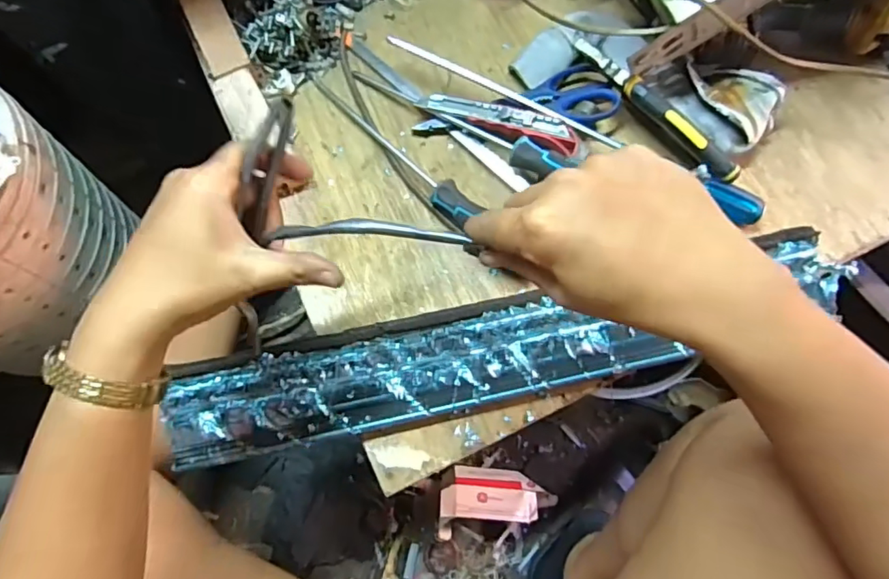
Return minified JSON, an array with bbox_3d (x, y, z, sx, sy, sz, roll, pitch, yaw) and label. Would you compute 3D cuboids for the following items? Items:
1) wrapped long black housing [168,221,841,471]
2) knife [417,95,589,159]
[{"bbox_3d":[0.046,0.054,0.462,0.554,0.039,0.085,-13,72,-4],"label":"wrapped long black housing"},{"bbox_3d":[0.056,-0.161,0.524,0.163,0.023,0.039,19,73,6],"label":"knife"}]

